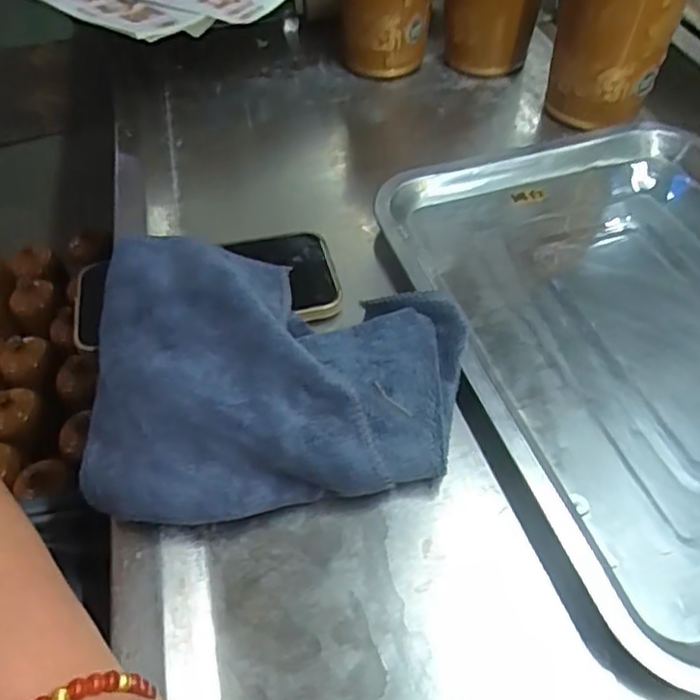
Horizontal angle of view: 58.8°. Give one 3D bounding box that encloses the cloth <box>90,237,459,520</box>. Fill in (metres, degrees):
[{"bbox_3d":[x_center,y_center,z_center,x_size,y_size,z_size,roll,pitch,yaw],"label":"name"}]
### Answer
[{"bbox_3d":[-0.039,0.005,0.331,0.192,0.060,0.168,-2,50,1],"label":"cloth"}]

